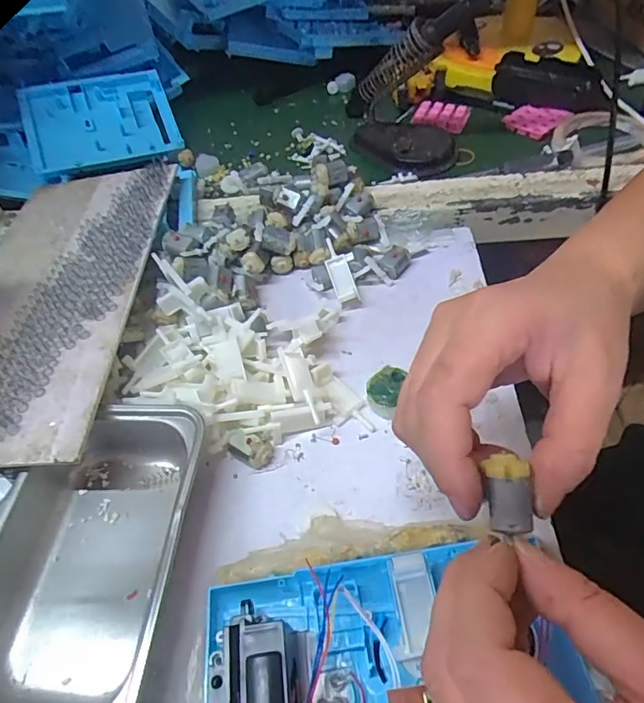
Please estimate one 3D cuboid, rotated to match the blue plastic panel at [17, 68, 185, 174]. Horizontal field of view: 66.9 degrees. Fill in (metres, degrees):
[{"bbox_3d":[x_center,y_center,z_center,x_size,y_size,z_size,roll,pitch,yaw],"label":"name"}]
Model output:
[{"bbox_3d":[-0.253,-0.268,0.559,0.157,0.016,0.134,-14,67,-19],"label":"blue plastic panel"}]

